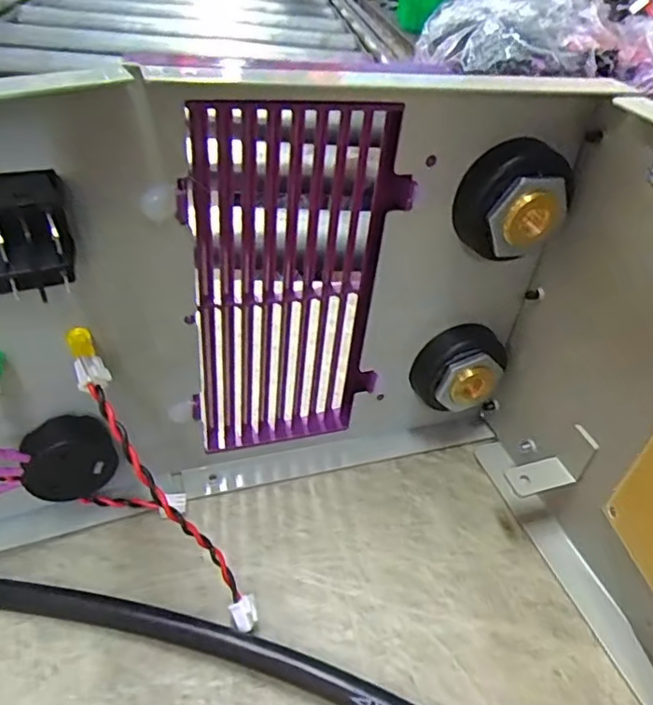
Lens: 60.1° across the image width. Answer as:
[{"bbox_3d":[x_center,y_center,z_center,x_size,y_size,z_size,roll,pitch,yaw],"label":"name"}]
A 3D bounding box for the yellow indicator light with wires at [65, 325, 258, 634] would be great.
[{"bbox_3d":[-0.048,0.040,0.170,0.015,0.104,0.015,-12,21,49],"label":"yellow indicator light with wires"}]

